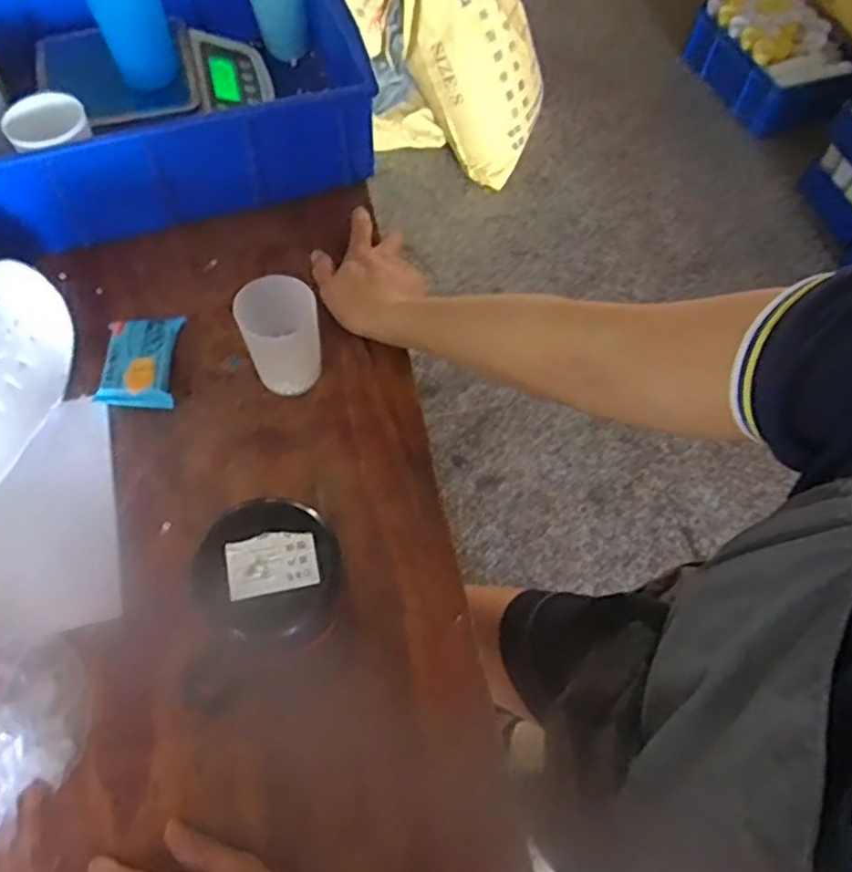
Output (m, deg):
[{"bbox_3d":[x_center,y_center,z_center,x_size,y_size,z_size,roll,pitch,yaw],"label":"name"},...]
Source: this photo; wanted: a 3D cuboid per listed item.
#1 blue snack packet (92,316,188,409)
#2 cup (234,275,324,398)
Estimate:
[{"bbox_3d":[-0.233,-0.062,0.578,0.057,0.013,0.086,-3,61,-4],"label":"blue snack packet"},{"bbox_3d":[-0.113,-0.080,0.553,0.057,0.087,0.053,-13,62,-9],"label":"cup"}]

